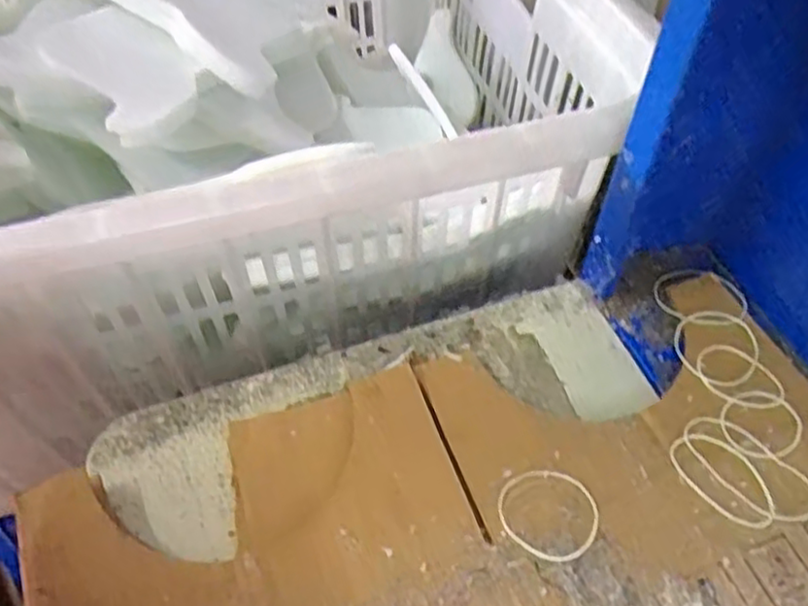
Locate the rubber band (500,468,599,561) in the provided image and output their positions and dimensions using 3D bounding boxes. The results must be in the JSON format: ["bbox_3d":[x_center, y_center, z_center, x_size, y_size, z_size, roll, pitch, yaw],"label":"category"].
[{"bbox_3d":[0.086,0.122,0.408,0.056,0.004,0.056,0,53,0],"label":"rubber band"}]

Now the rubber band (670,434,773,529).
[{"bbox_3d":[0.195,0.106,0.422,0.045,0.004,0.066,-25,57,-18],"label":"rubber band"}]

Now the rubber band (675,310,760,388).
[{"bbox_3d":[0.216,0.029,0.482,0.054,0.005,0.064,25,57,18],"label":"rubber band"}]

